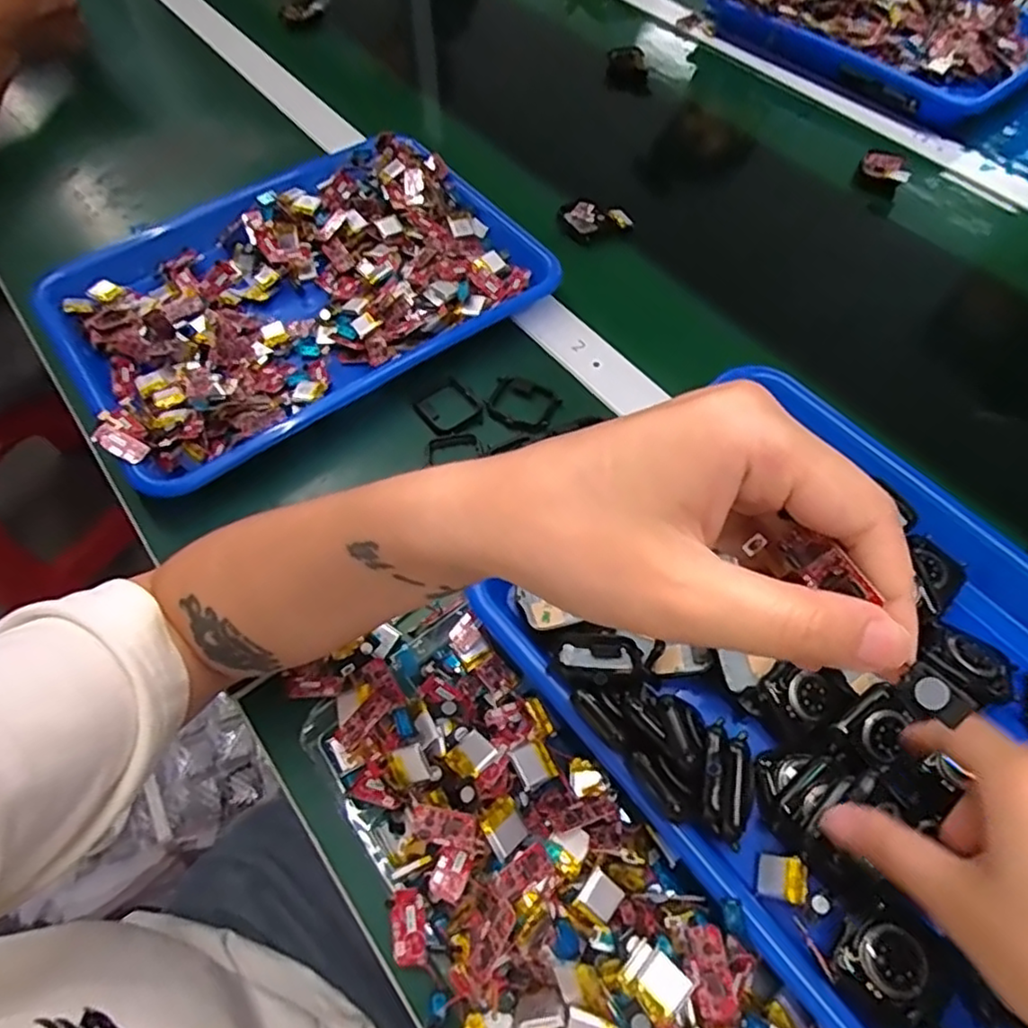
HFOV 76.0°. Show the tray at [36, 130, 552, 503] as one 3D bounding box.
[{"bbox_3d":[-0.164,-0.170,0.494,0.328,0.045,0.262,-33,65,-19],"label":"tray"}]

